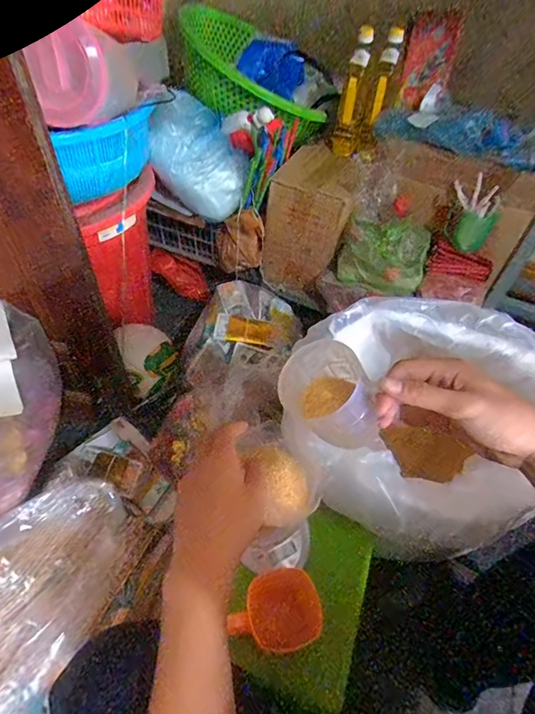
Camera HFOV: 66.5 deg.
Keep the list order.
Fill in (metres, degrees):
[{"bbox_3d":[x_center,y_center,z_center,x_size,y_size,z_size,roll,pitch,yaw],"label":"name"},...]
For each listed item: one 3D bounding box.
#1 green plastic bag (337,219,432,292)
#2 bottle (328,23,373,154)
[{"bbox_3d":[0.296,-0.263,0.998,0.188,0.117,0.176,22,52,14],"label":"green plastic bag"},{"bbox_3d":[0.198,-0.625,0.978,0.067,0.248,0.081,8,50,2],"label":"bottle"}]

